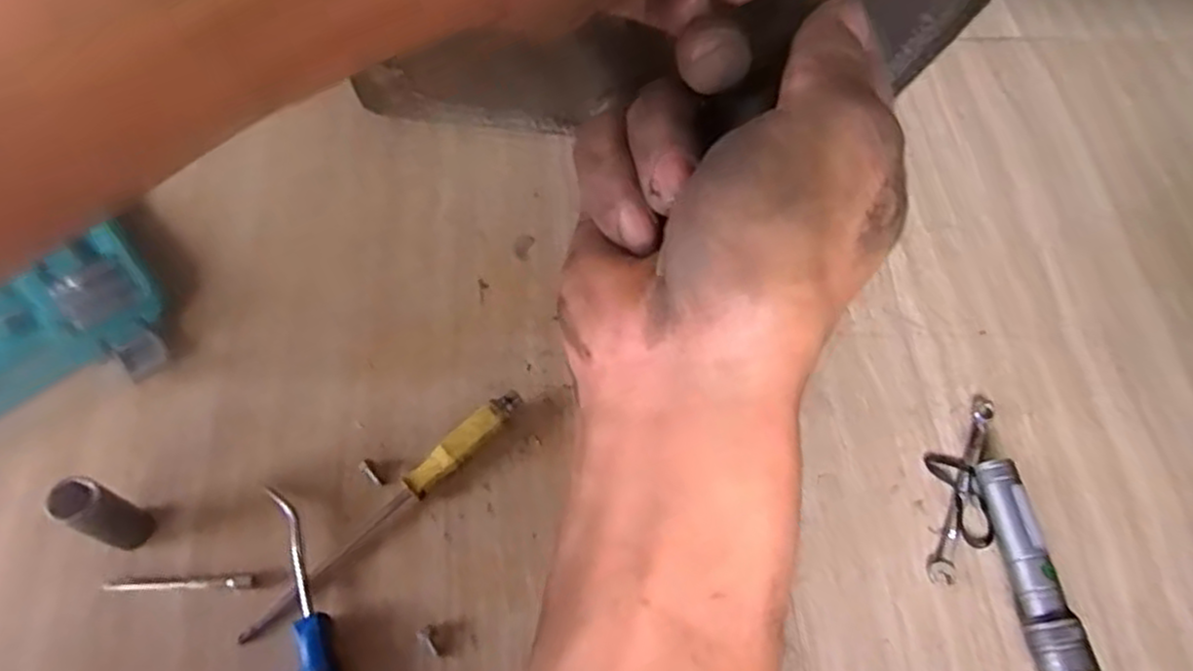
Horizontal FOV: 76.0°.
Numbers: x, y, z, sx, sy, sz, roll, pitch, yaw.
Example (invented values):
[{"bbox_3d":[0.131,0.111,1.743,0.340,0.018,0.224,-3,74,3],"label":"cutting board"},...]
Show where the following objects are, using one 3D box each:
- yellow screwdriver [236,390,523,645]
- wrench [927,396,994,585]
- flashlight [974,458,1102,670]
[{"bbox_3d":[-0.148,0.119,0.538,0.237,0.025,0.019,-38,70,-21],"label":"yellow screwdriver"},{"bbox_3d":[0.281,0.114,0.586,0.020,0.006,0.160,23,63,9],"label":"wrench"},{"bbox_3d":[0.304,0.163,0.540,0.029,0.038,0.150,-1,62,-4],"label":"flashlight"}]

